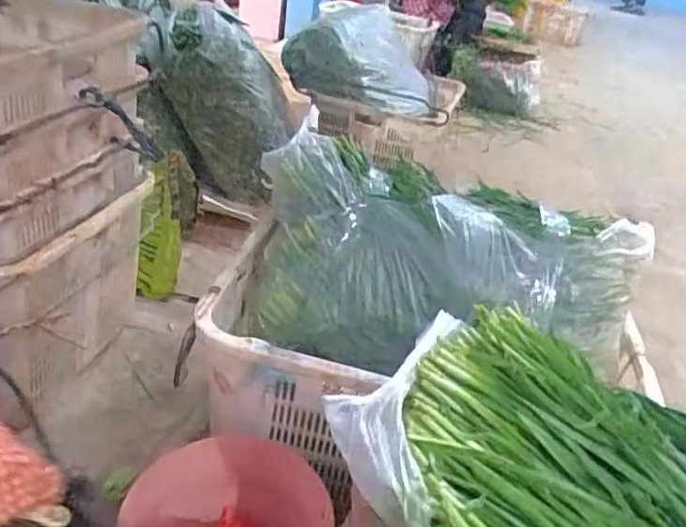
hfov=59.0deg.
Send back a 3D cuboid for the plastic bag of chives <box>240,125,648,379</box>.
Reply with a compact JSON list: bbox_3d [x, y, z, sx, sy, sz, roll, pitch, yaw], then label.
[{"bbox_3d":[0.170,0.002,1.002,0.599,0.288,0.231,8,31,-5],"label":"plastic bag of chives"}]

